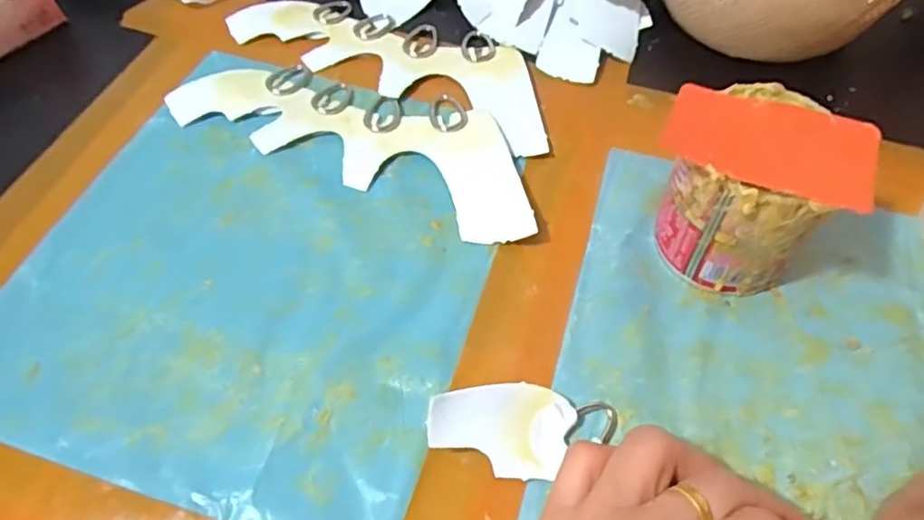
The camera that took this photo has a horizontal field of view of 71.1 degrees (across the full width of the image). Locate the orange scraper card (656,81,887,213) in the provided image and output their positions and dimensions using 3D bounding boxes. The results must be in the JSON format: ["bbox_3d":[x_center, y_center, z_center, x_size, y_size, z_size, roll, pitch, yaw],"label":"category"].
[{"bbox_3d":[0.124,-0.048,0.260,0.080,0.004,0.049,19,58,12],"label":"orange scraper card"}]

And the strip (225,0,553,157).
[{"bbox_3d":[-0.037,-0.130,0.405,0.222,0.008,0.077,26,62,18],"label":"strip"}]

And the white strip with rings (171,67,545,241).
[{"bbox_3d":[-0.054,-0.074,0.363,0.218,0.009,0.077,21,61,16],"label":"white strip with rings"}]

